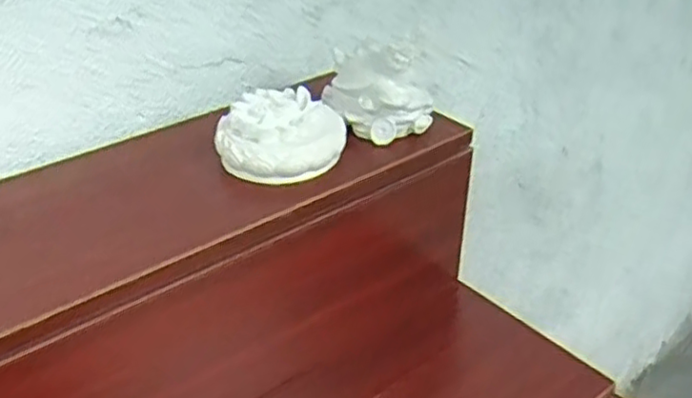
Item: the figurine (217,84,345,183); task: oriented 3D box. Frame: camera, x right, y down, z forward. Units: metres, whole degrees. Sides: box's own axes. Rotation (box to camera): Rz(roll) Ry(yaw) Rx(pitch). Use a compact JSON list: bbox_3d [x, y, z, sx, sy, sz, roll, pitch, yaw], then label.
[{"bbox_3d":[-0.056,-0.053,0.632,0.116,0.058,0.097,-5,32,-6],"label":"figurine"}]

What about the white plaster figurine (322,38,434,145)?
[{"bbox_3d":[0.034,-0.111,0.681,0.088,0.072,0.107,-16,35,-23],"label":"white plaster figurine"}]

